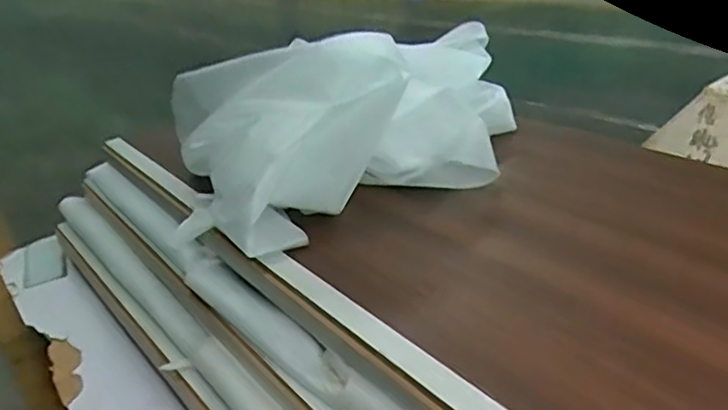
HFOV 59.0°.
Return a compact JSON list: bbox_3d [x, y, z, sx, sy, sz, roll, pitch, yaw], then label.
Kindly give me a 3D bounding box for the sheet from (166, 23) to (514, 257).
[{"bbox_3d":[-0.017,-0.201,1.331,0.777,0.279,0.555,-18,28,-23],"label":"sheet"}]

